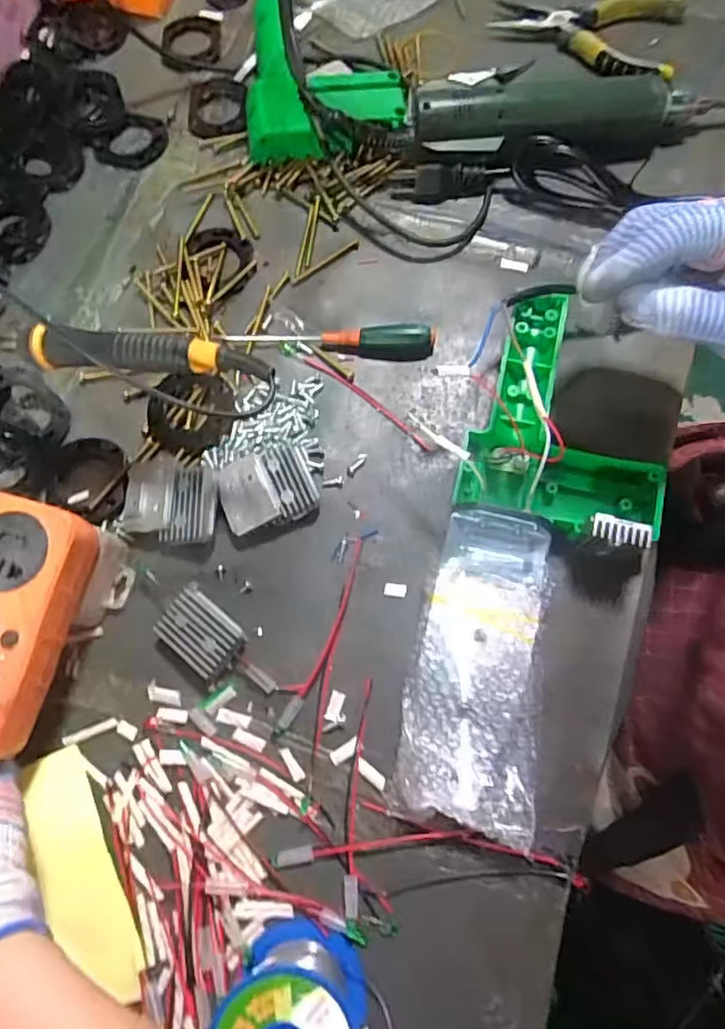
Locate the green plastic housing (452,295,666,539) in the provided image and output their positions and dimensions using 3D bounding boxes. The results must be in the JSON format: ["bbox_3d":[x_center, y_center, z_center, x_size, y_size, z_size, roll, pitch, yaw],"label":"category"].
[{"bbox_3d":[0.135,-0.058,0.377,0.118,0.034,0.139,19,74,7],"label":"green plastic housing"}]

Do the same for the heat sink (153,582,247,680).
[{"bbox_3d":[-0.095,0.068,0.351,0.053,0.016,0.032,41,78,12],"label":"heat sink"}]

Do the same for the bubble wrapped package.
[{"bbox_3d":[0.063,0.084,0.333,0.072,0.036,0.168,6,73,3],"label":"bubble wrapped package"}]

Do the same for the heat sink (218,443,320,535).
[{"bbox_3d":[-0.059,-0.017,0.376,0.057,0.018,0.050,-20,74,-5],"label":"heat sink"}]

